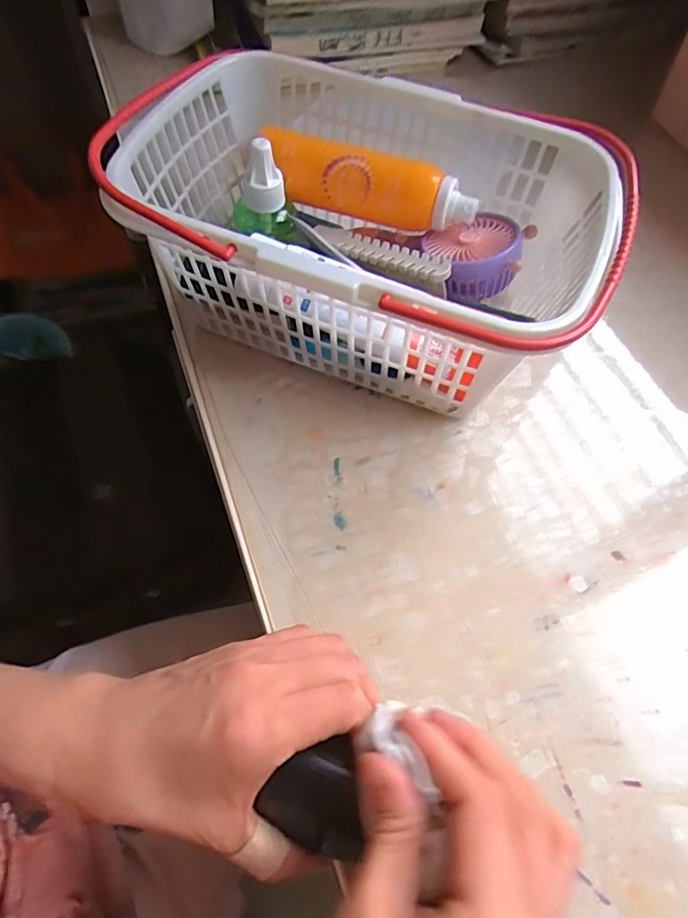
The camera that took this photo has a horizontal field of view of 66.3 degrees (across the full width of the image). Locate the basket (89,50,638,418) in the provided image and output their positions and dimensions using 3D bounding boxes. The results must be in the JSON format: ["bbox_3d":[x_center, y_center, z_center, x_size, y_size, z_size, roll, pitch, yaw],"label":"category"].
[{"bbox_3d":[0.015,-0.136,0.348,0.283,0.131,0.188,16,61,8],"label":"basket"}]

